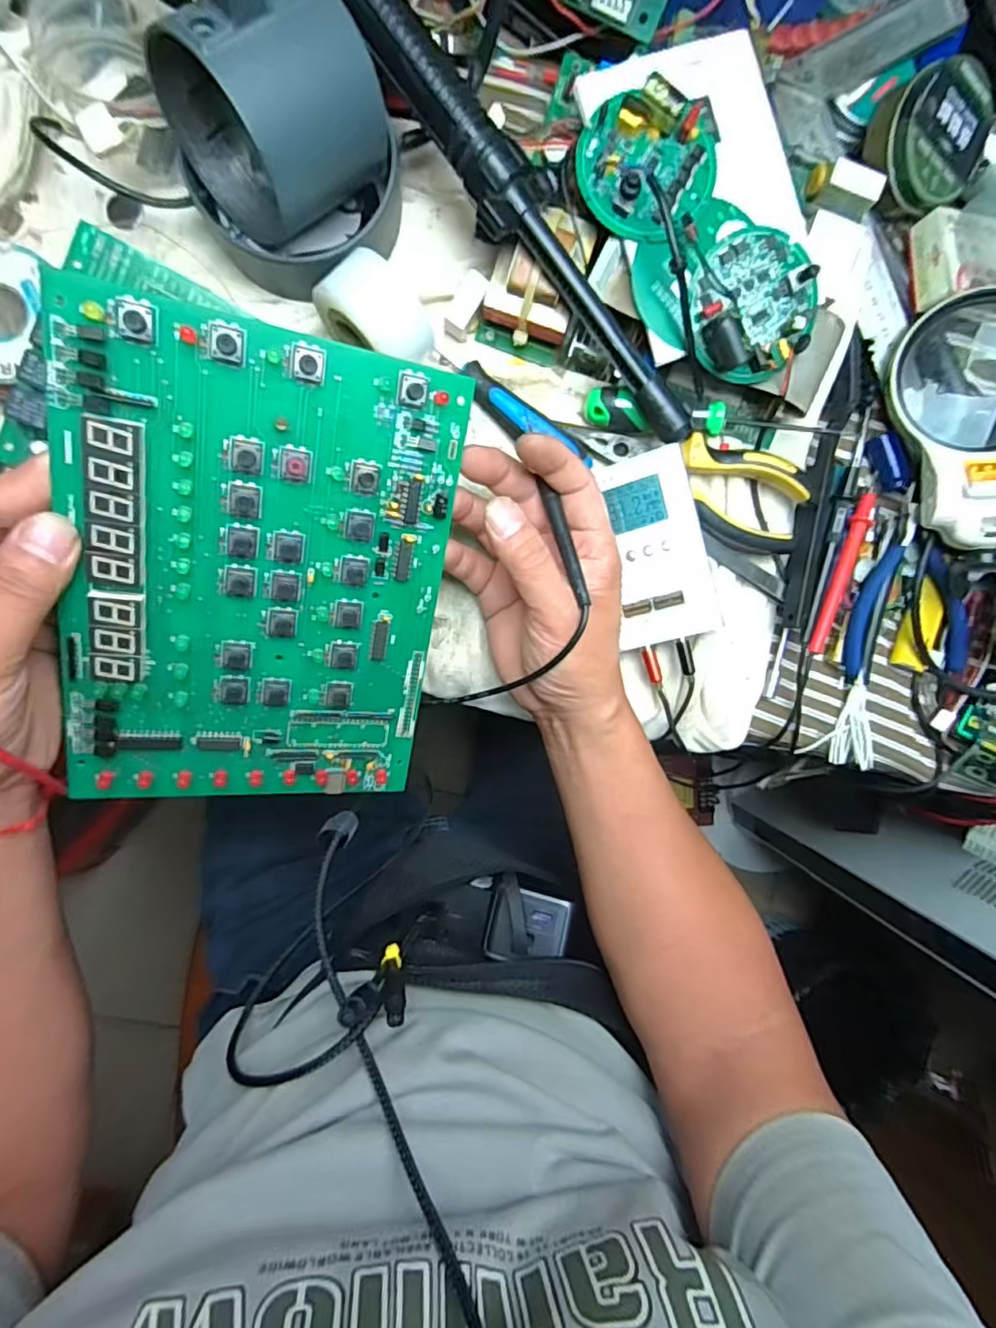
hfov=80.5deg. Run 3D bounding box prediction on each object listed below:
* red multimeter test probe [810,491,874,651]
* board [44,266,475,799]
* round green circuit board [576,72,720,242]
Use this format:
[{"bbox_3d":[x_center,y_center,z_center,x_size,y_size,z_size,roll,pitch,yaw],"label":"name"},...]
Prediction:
[{"bbox_3d":[0.211,-0.056,0.361,0.011,0.013,0.103,23,91,-7],"label":"red multimeter test probe"},{"bbox_3d":[-0.104,-0.033,0.268,0.156,0.010,0.213,3,111,-24],"label":"board"},{"bbox_3d":[0.077,-0.253,0.295,0.071,0.022,0.064,-1,94,-6],"label":"round green circuit board"}]

